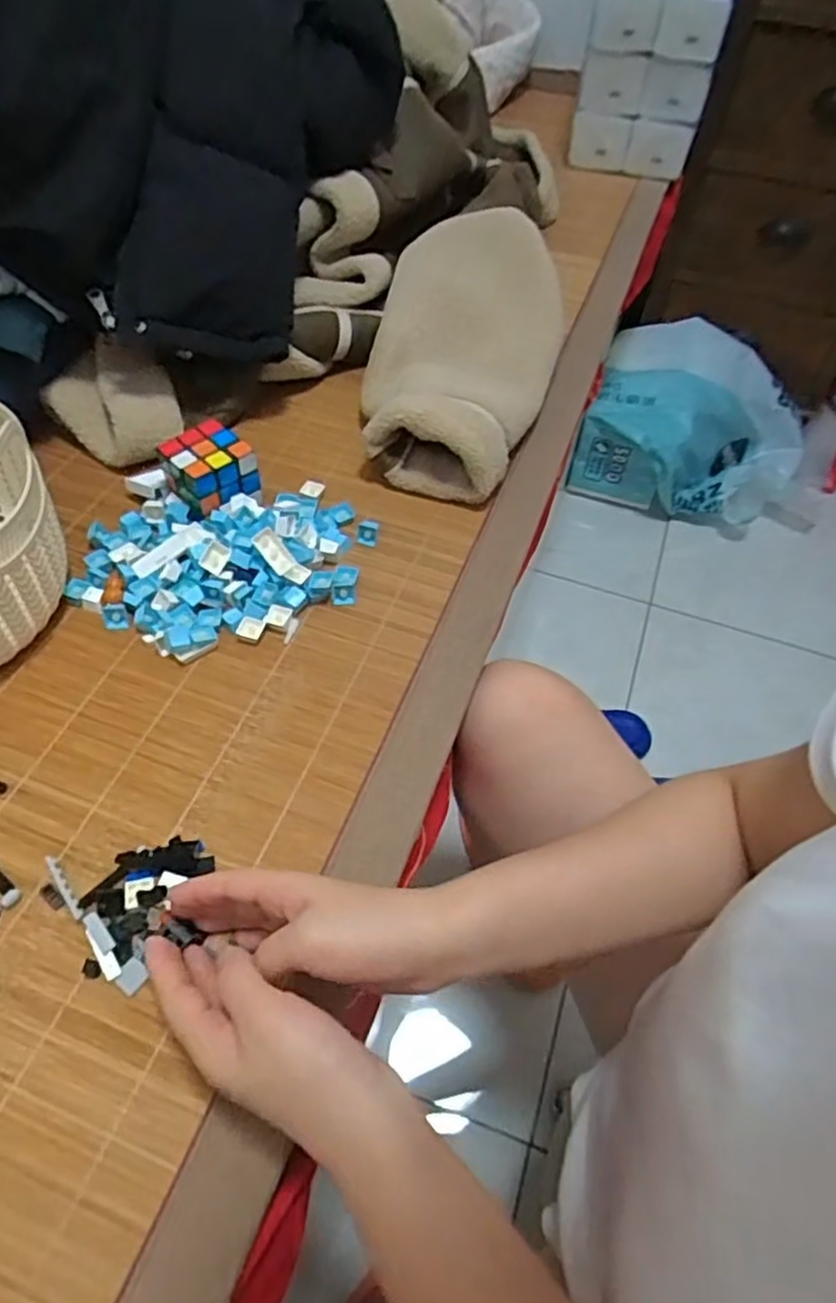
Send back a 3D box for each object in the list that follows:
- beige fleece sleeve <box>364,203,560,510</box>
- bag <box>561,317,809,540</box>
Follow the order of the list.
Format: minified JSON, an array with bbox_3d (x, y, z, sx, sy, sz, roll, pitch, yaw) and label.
[{"bbox_3d":[0.050,-0.321,0.718,0.173,0.090,0.378,15,54,8],"label":"beige fleece sleeve"},{"bbox_3d":[0.528,-0.397,1.291,0.419,0.204,0.329,20,55,11],"label":"bag"}]

